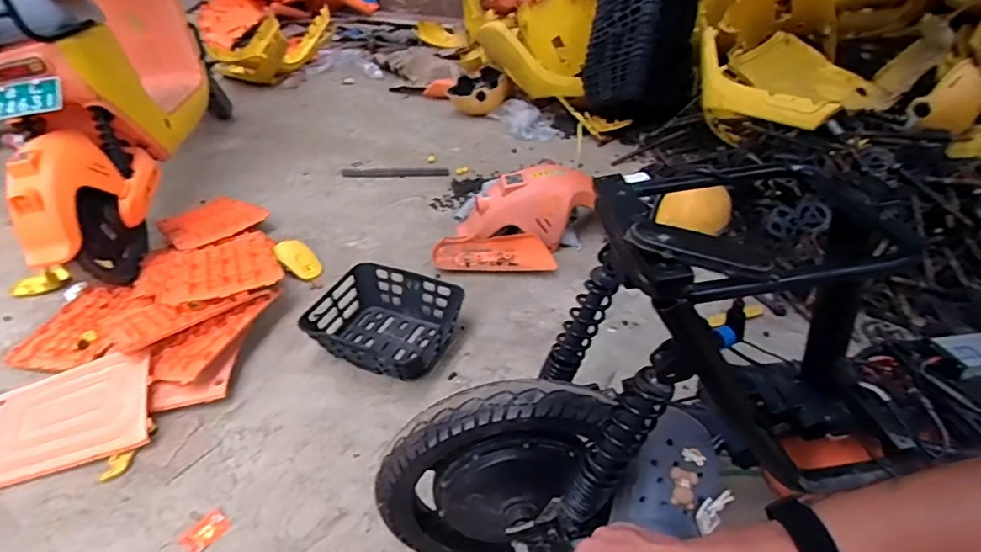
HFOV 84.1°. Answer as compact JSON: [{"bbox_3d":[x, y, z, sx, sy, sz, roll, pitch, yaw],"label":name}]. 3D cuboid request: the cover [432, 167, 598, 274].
[{"bbox_3d":[0.067,-0.162,1.533,0.420,0.214,0.271,7,41,11],"label":"cover"}]

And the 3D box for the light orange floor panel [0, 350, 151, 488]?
[{"bbox_3d":[-0.885,0.293,1.140,0.322,0.013,0.240,-17,52,-10],"label":"light orange floor panel"}]

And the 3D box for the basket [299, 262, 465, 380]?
[{"bbox_3d":[-0.254,0.110,1.303,0.331,0.104,0.270,14,42,18],"label":"basket"}]

